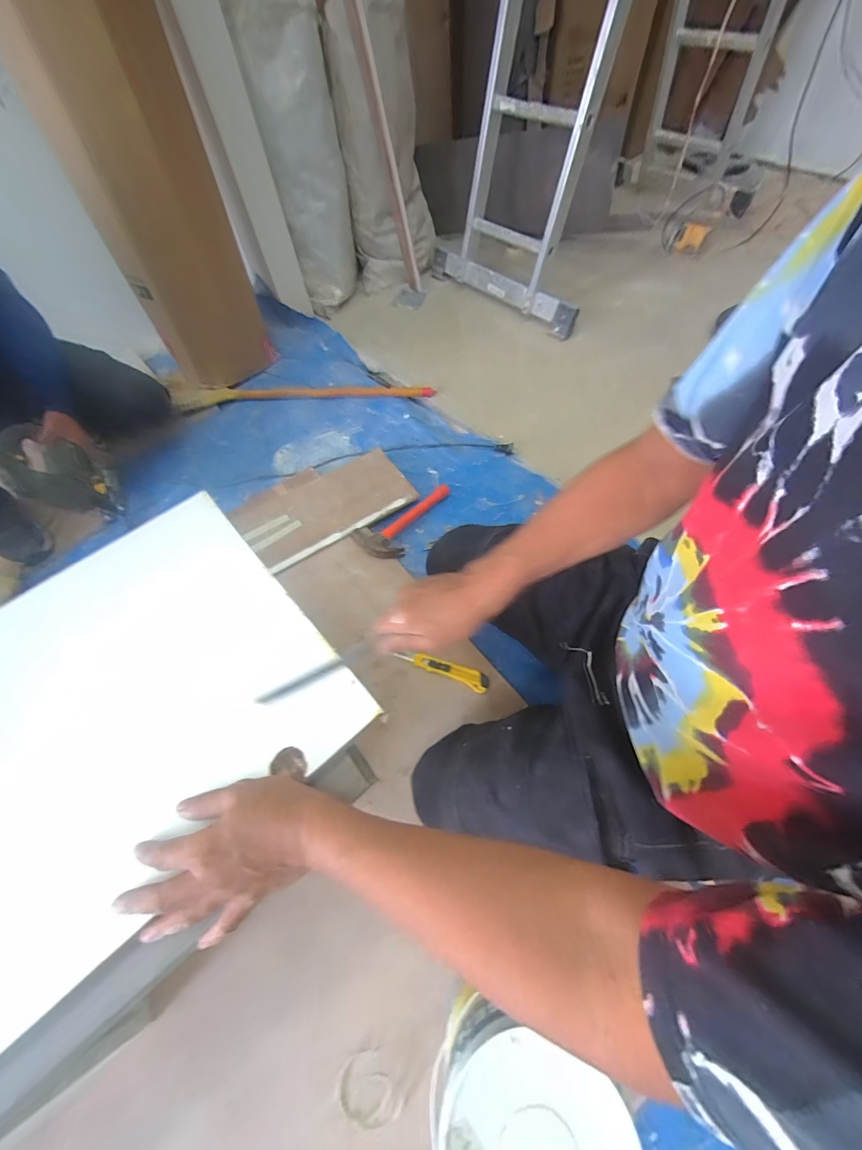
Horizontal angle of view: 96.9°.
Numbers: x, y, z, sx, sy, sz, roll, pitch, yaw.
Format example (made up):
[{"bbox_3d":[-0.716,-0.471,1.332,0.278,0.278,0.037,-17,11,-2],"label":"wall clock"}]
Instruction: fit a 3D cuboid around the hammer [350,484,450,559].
[{"bbox_3d":[-0.042,-0.121,0.913,0.276,0.053,0.126,-32,65,-15],"label":"hammer"}]

